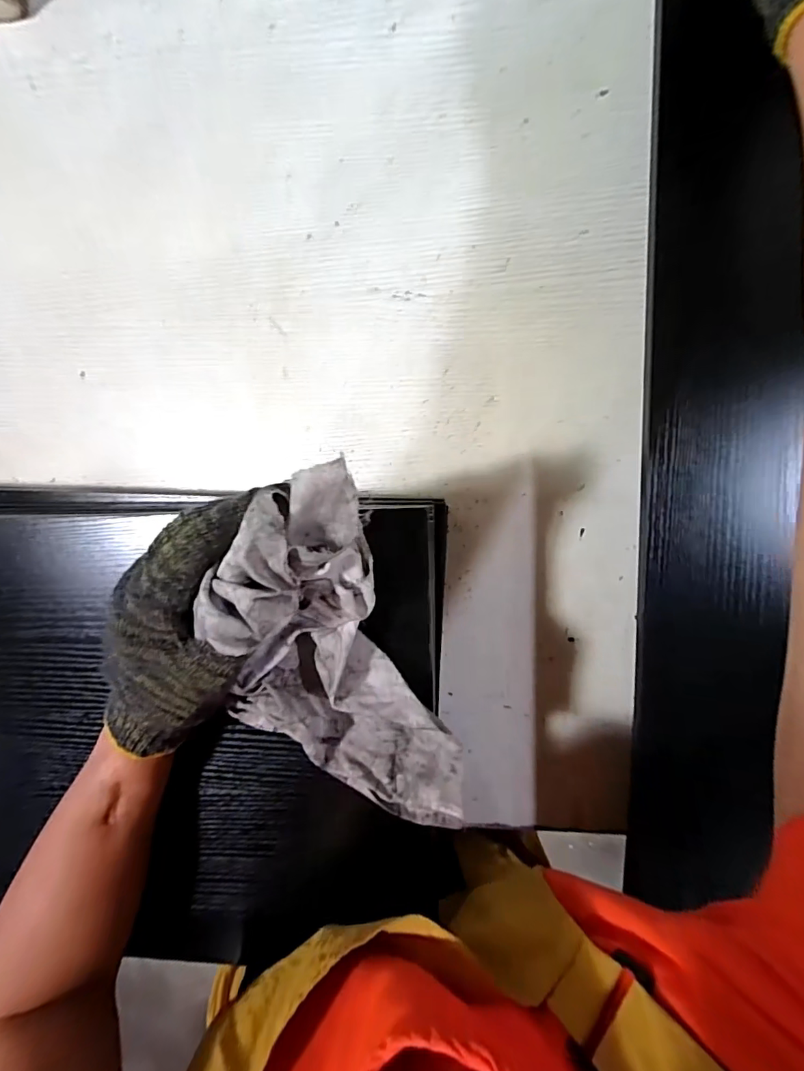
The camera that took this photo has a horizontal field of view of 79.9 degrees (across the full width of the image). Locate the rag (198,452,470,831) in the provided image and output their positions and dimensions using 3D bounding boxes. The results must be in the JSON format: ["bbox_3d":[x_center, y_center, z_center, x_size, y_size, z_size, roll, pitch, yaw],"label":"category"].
[{"bbox_3d":[-0.039,0.073,0.258,0.110,0.046,0.232,-10,124,7],"label":"rag"}]

